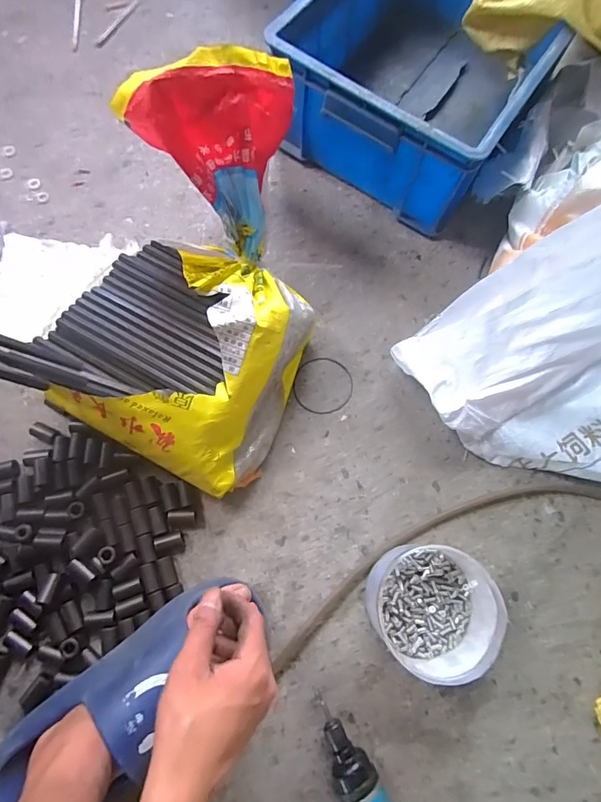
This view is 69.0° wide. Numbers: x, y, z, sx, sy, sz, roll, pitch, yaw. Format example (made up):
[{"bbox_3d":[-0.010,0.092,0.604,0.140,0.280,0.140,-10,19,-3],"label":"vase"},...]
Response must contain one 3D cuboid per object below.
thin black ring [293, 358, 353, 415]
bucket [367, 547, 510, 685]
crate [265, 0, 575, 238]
[{"bbox_3d":[0.028,-0.019,0.548,0.076,0.004,0.073,0,74,-2],"label":"thin black ring"},{"bbox_3d":[0.130,0.207,0.441,0.111,0.083,0.110,0,74,-2],"label":"bucket"},{"bbox_3d":[0.183,-0.482,0.607,0.290,0.149,0.417,31,75,7],"label":"crate"}]

